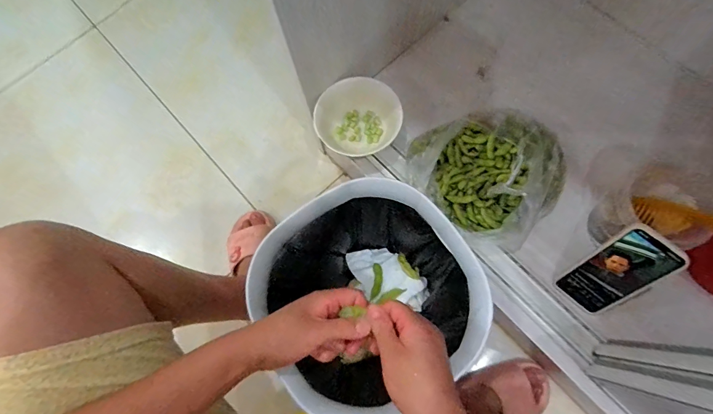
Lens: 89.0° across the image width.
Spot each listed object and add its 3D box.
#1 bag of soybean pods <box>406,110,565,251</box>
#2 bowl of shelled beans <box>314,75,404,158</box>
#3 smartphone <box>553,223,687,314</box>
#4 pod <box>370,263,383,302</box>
[{"bbox_3d":[0.225,-0.070,0.623,0.248,0.113,0.231,34,78,13],"label":"bag of soybean pods"},{"bbox_3d":[0.010,-0.159,0.667,0.134,0.079,0.144,-1,73,4],"label":"bowl of shelled beans"},{"bbox_3d":[0.374,0.096,0.526,0.079,0.163,0.010,42,47,14],"label":"smartphone"},{"bbox_3d":[0.034,0.122,0.594,0.017,0.008,0.057,7,85,1],"label":"pod"}]

